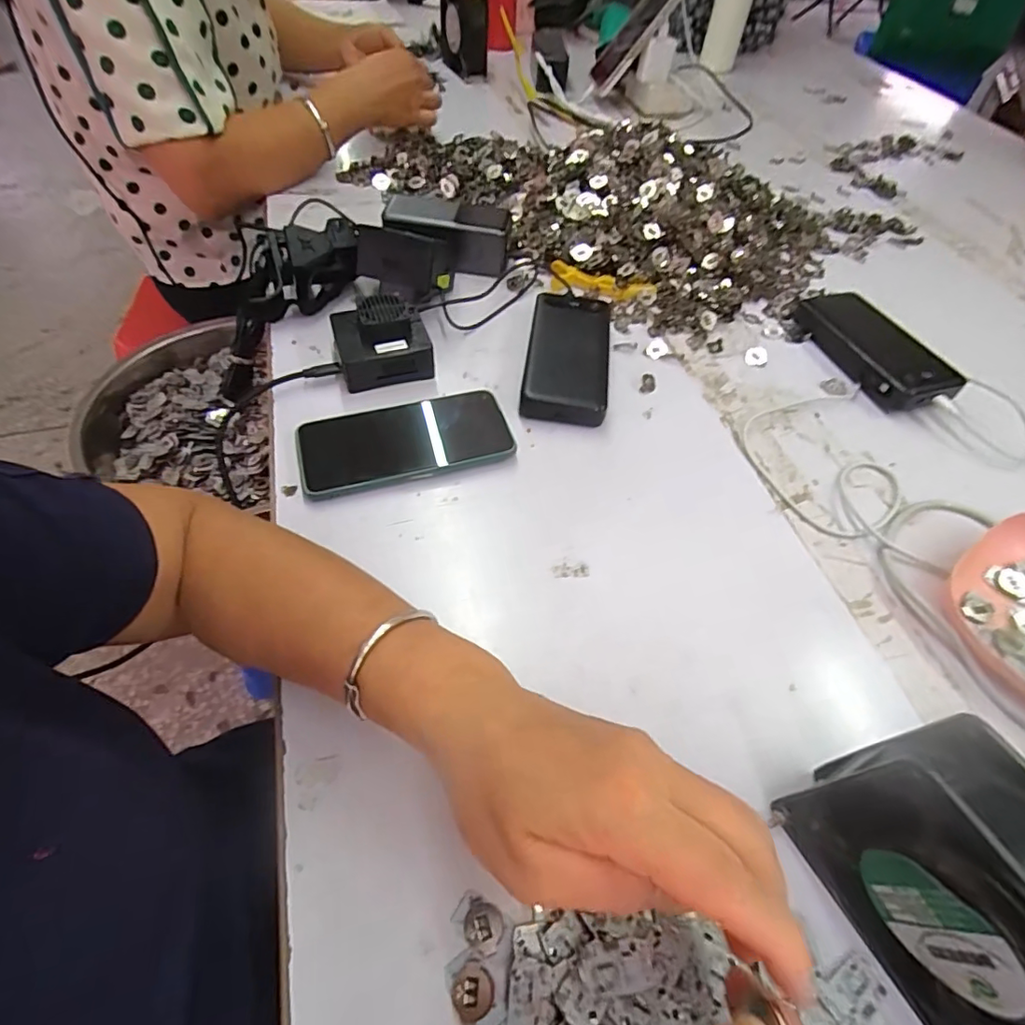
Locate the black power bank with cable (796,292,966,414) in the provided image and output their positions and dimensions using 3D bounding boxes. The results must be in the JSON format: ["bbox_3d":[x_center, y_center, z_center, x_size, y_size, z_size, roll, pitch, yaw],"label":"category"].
[{"bbox_3d":[0.349,-0.160,0.522,0.074,0.027,0.159,-10,55,-13],"label":"black power bank with cable"}]

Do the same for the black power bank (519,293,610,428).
[{"bbox_3d":[0.050,-0.145,0.486,0.070,0.025,0.159,8,53,0],"label":"black power bank"}]

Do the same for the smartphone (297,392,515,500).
[{"bbox_3d":[-0.083,-0.055,0.424,0.161,0.013,0.078,-15,56,-16],"label":"smartphone"}]

